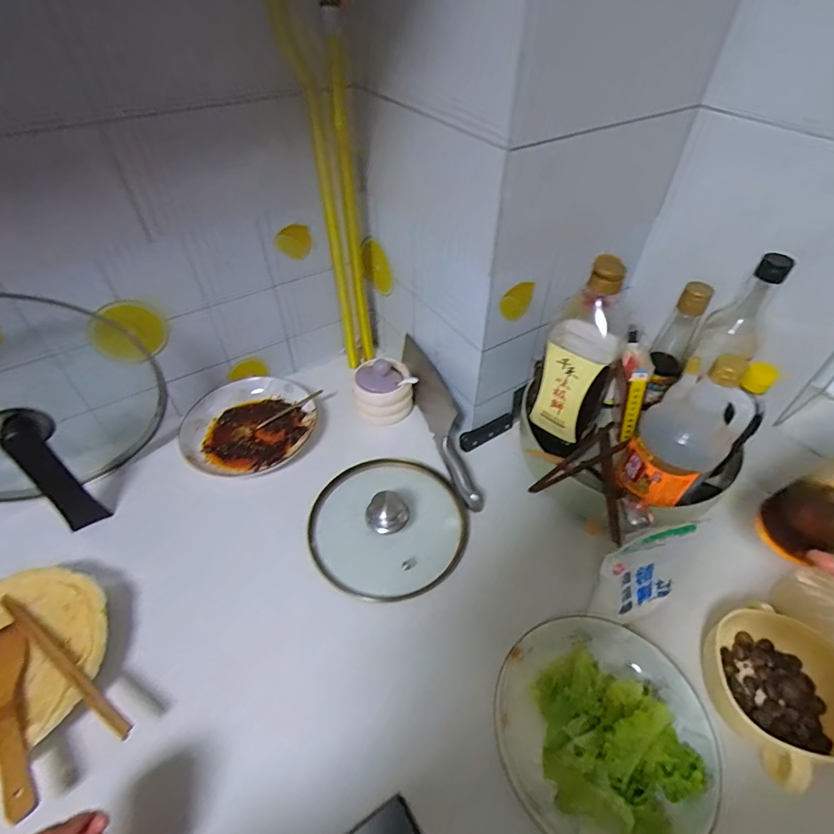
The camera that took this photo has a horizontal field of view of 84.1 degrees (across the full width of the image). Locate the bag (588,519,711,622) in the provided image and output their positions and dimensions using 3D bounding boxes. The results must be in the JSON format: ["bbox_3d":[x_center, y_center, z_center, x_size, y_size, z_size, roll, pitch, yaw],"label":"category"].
[{"bbox_3d":[0.246,0.168,0.495,0.108,0.110,0.055,-23,51,-20],"label":"bag"}]

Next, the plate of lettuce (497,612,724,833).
[{"bbox_3d":[0.175,0.289,0.434,0.199,0.053,0.198,35,56,28],"label":"plate of lettuce"}]

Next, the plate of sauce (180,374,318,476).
[{"bbox_3d":[-0.256,0.007,0.708,0.192,0.029,0.179,0,47,0],"label":"plate of sauce"}]

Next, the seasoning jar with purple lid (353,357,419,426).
[{"bbox_3d":[-0.050,-0.042,0.717,0.091,0.086,0.084,0,47,0],"label":"seasoning jar with purple lid"}]

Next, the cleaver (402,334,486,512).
[{"bbox_3d":[0.035,-0.002,0.696,0.045,0.073,0.301,-15,49,-13],"label":"cleaver"}]

